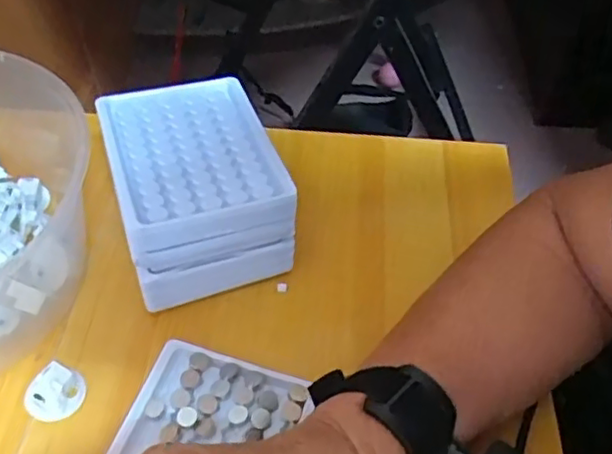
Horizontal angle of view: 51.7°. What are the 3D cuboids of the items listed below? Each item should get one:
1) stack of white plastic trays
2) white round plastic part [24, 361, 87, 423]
[{"bbox_3d":[-0.073,-0.029,0.418,0.099,0.071,0.134,-15,53,-15],"label":"stack of white plastic trays"},{"bbox_3d":[-0.142,0.095,0.358,0.029,0.007,0.030,5,77,-23],"label":"white round plastic part"}]

